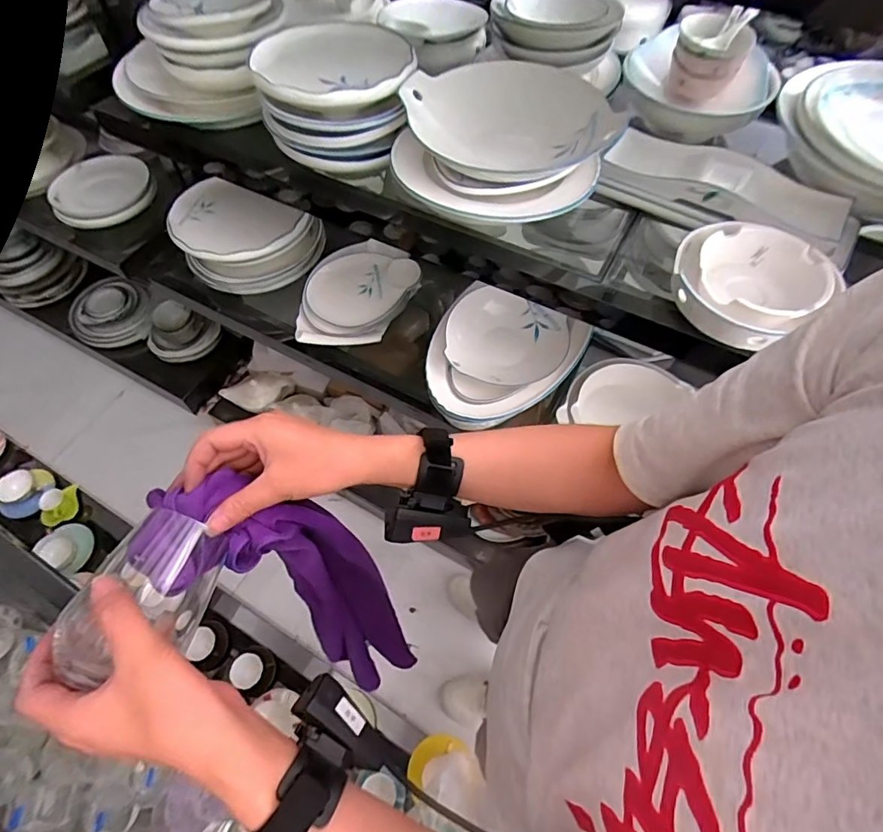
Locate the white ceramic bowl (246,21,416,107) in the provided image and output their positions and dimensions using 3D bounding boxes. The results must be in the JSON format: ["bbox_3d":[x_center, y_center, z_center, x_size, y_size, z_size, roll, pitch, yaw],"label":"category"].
[{"bbox_3d":[-0.158,-0.543,0.737,0.232,0.036,0.230,0,60,0],"label":"white ceramic bowl"}]

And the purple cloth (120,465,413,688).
[{"bbox_3d":[-0.117,0.206,0.534,0.117,0.505,0.065,-28,54,-9],"label":"purple cloth"}]

